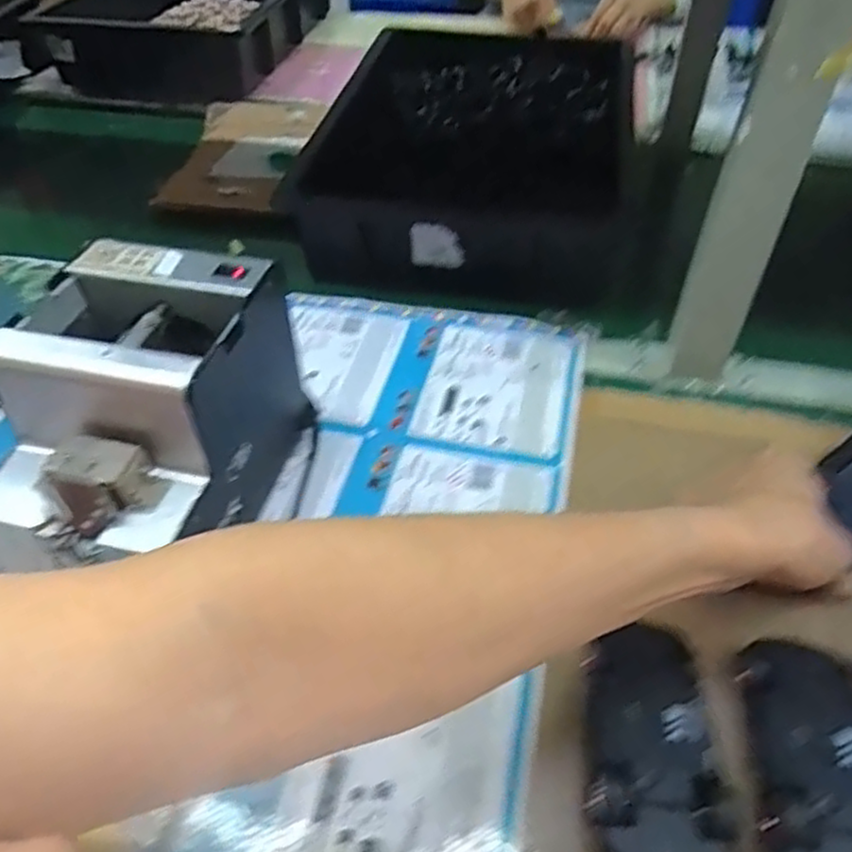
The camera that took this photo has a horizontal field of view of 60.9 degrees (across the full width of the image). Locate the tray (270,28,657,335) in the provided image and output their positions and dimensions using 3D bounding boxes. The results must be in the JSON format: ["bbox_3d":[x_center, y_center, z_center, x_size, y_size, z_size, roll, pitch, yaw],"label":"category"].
[{"bbox_3d":[0.052,-0.302,0.786,0.304,0.117,0.485,5,41,3],"label":"tray"}]

